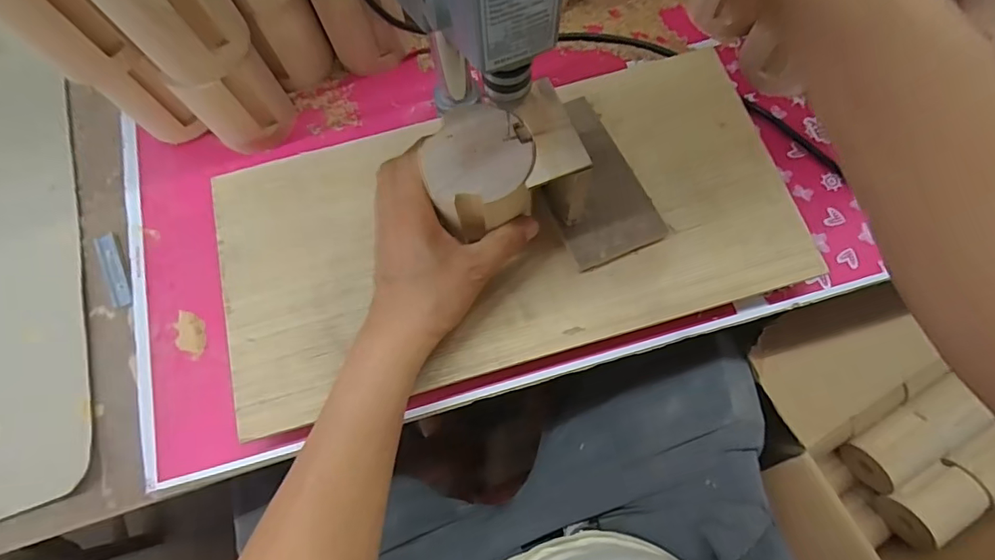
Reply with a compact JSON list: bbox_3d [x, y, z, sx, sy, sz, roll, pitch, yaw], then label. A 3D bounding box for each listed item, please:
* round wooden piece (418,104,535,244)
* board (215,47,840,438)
[{"bbox_3d":[-0.012,-0.078,0.355,0.073,0.040,0.080,-9,74,0],"label":"round wooden piece"},{"bbox_3d":[0.004,-0.047,0.434,0.490,0.016,0.238,-16,74,-3],"label":"board"}]

